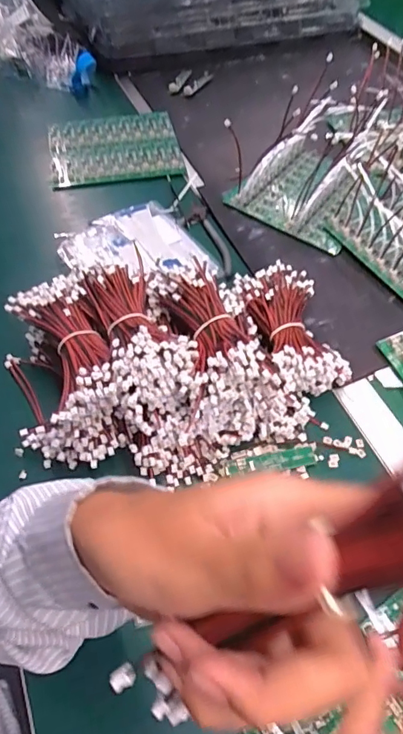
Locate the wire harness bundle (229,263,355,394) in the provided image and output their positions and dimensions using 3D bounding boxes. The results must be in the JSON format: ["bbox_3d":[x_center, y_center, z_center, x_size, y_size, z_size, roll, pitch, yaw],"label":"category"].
[{"bbox_3d":[0.090,-0.039,0.499,0.091,0.040,0.168,-7,55,-5],"label":"wire harness bundle"}]

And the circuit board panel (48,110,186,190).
[{"bbox_3d":[-0.139,-0.347,0.750,0.203,0.013,0.172,-13,62,-10],"label":"circuit board panel"}]

